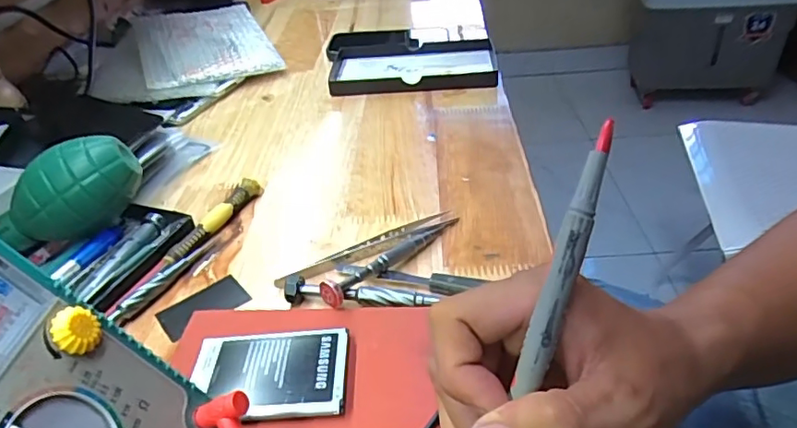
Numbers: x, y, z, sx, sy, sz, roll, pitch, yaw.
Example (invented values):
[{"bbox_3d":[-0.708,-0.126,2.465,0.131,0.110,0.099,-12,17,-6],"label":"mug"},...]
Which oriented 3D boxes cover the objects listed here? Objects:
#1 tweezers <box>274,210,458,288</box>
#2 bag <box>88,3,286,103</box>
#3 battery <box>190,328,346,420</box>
[{"bbox_3d":[-0.019,0.022,0.374,0.129,0.008,0.016,-19,38,-20],"label":"tweezers"},{"bbox_3d":[-0.260,-0.199,0.682,0.199,0.037,0.266,-16,37,-17],"label":"bag"},{"bbox_3d":[-0.066,0.082,0.285,0.078,0.008,0.052,-4,35,-1],"label":"battery"}]

